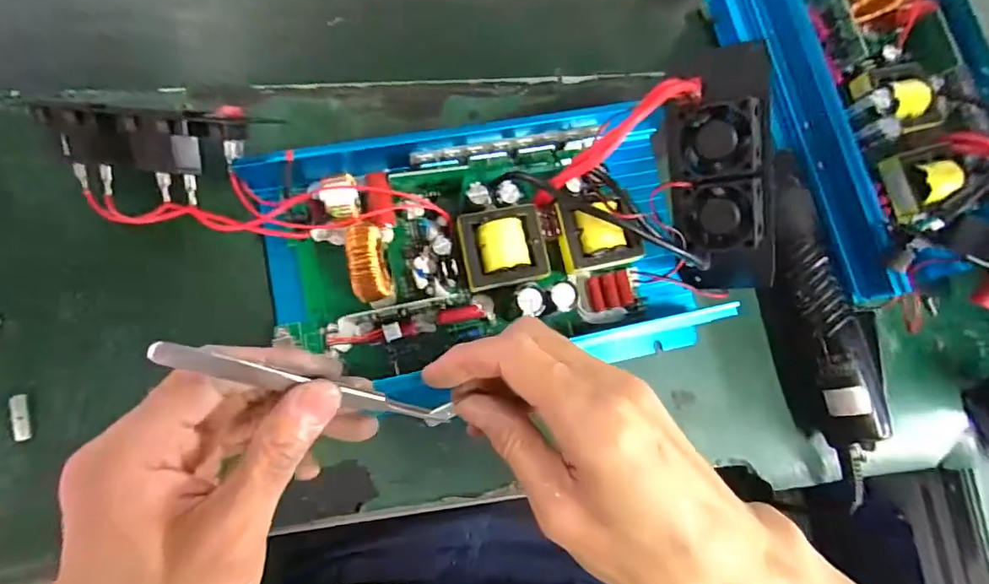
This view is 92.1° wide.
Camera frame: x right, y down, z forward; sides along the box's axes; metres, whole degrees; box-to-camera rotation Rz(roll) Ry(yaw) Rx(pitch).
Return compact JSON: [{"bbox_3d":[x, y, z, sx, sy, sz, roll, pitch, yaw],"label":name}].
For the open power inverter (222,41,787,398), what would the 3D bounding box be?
[{"bbox_3d":[0.009,-0.030,0.277,0.286,0.096,0.152,-12,82,-10],"label":"open power inverter"}]

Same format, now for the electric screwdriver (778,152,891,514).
[{"bbox_3d":[0.221,0.017,0.319,0.043,0.040,0.228,-9,80,-9],"label":"electric screwdriver"}]

